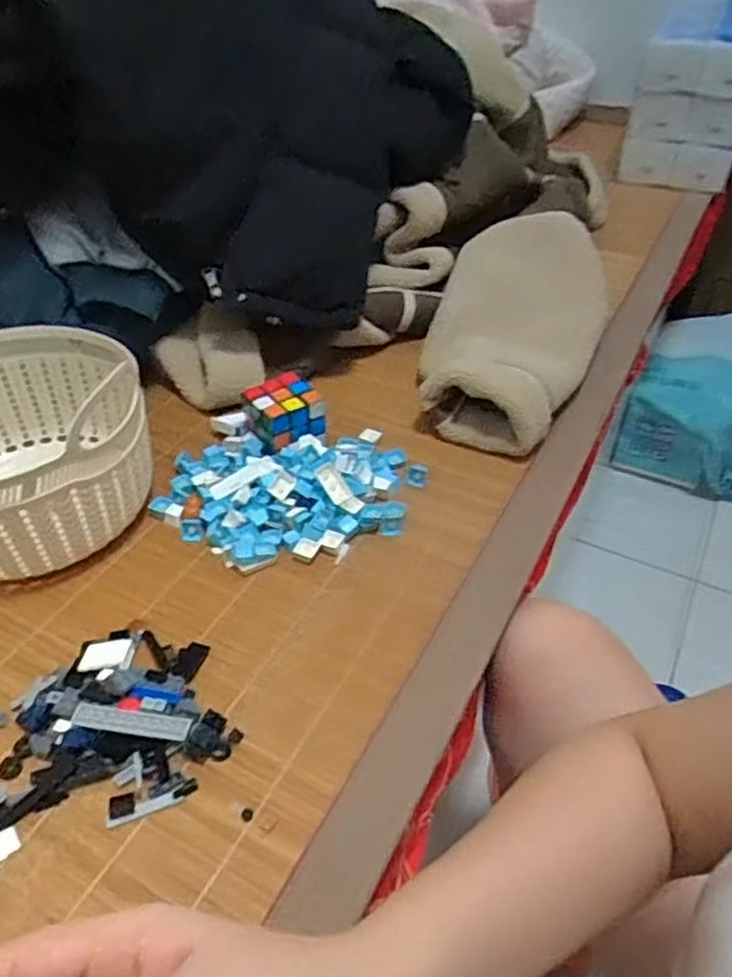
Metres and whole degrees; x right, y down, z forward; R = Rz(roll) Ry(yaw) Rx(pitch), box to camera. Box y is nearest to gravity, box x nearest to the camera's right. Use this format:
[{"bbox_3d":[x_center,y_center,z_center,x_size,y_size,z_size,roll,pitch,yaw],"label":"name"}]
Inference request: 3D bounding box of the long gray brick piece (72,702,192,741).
[{"bbox_3d":[-0.157,0.157,0.480,0.078,0.007,0.017,6,43,5],"label":"long gray brick piece"}]

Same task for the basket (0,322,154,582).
[{"bbox_3d":[-0.296,-0.035,0.610,0.197,0.134,0.216,-21,47,-22],"label":"basket"}]

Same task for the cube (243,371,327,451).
[{"bbox_3d":[-0.078,-0.069,0.701,0.063,0.060,0.064,-23,47,-23],"label":"cube"}]

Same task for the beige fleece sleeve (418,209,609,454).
[{"bbox_3d":[0.171,-0.191,0.810,0.176,0.093,0.371,16,45,16],"label":"beige fleece sleeve"}]

